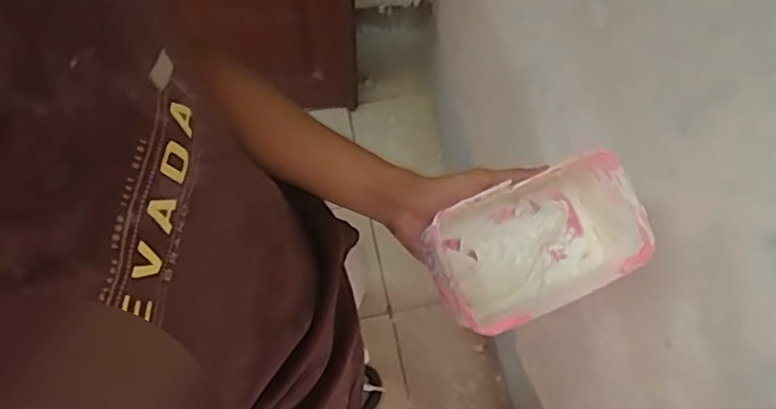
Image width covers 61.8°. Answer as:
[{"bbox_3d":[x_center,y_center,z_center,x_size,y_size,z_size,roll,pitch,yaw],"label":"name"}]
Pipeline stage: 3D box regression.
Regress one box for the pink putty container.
[{"bbox_3d":[0.129,0.036,0.577,0.185,0.093,0.114,-24,72,-9],"label":"pink putty container"}]

